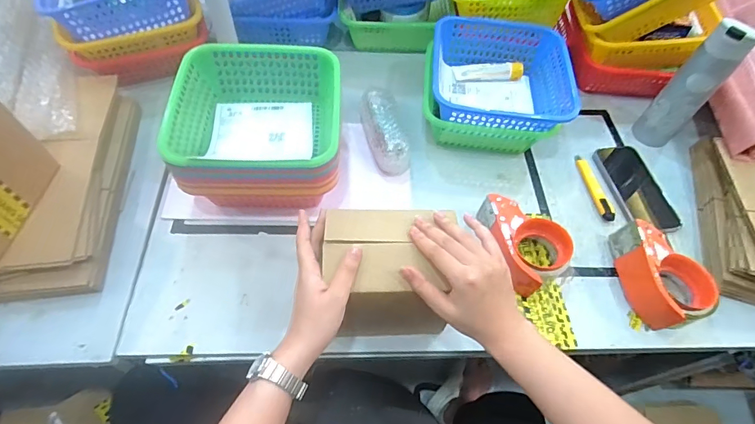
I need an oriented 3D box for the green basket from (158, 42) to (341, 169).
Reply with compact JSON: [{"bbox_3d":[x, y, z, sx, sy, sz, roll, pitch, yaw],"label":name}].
[{"bbox_3d":[-0.166,-0.139,0.603,0.219,0.085,0.215,-3,59,-5],"label":"green basket"}]

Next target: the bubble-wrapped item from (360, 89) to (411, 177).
[{"bbox_3d":[0.016,-0.137,0.705,0.064,0.059,0.159,-12,60,-10],"label":"bubble-wrapped item"}]

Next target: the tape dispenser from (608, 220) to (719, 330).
[{"bbox_3d":[0.400,0.085,0.590,0.087,0.060,0.145,-5,59,-6],"label":"tape dispenser"}]

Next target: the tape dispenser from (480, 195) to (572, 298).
[{"bbox_3d":[0.211,0.037,0.605,0.090,0.068,0.142,-16,61,-13],"label":"tape dispenser"}]

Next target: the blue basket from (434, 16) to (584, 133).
[{"bbox_3d":[0.200,-0.226,0.713,0.220,0.082,0.222,5,58,0],"label":"blue basket"}]

